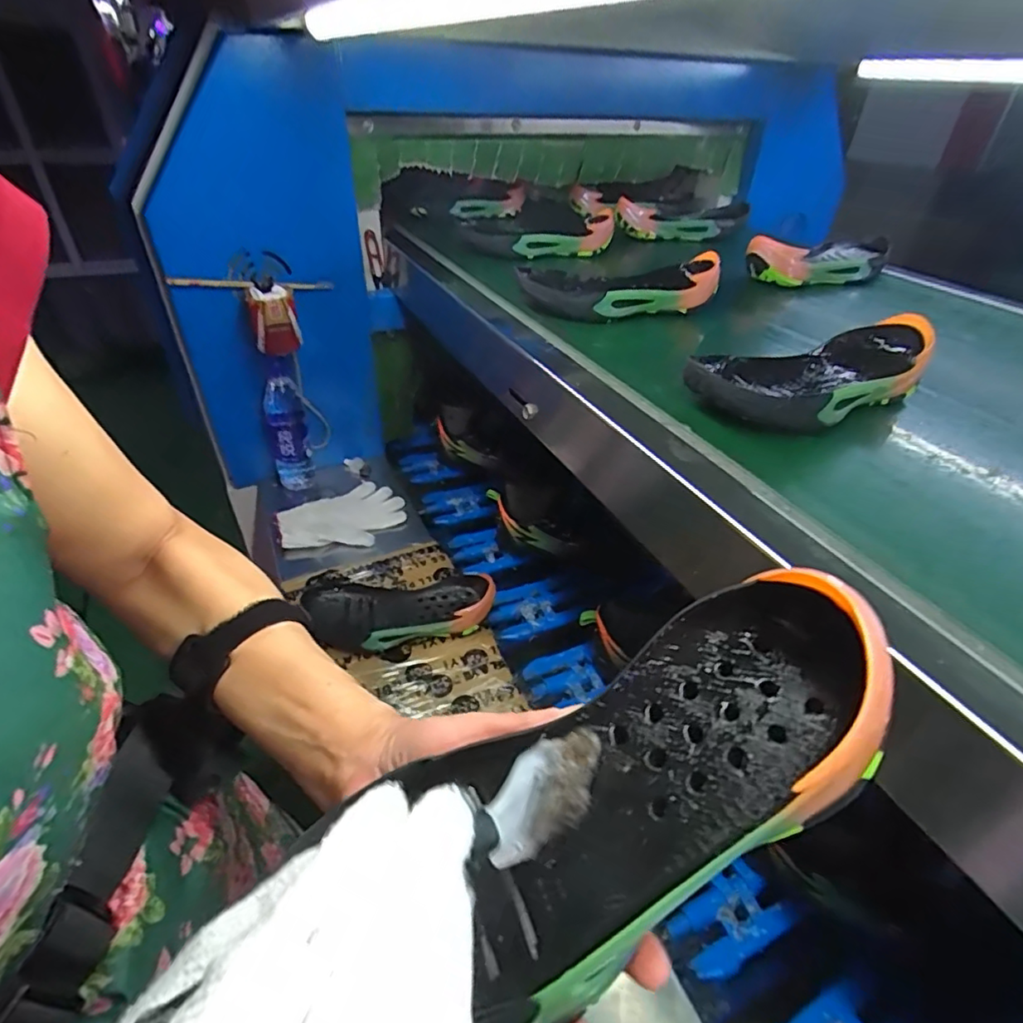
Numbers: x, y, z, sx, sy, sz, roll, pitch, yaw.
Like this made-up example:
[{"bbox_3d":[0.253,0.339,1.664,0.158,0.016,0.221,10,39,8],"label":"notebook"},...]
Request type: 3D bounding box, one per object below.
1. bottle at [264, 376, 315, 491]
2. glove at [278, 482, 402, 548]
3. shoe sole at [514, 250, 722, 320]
[{"bbox_3d":[-0.379,-0.127,0.959,0.066,0.194,0.052,-13,31,-18],"label":"bottle"},{"bbox_3d":[-0.271,0.015,0.918,0.122,0.017,0.197,41,47,22],"label":"glove"},{"bbox_3d":[0.130,-0.270,0.678,0.231,0.050,0.096,-11,30,-14],"label":"shoe sole"}]

